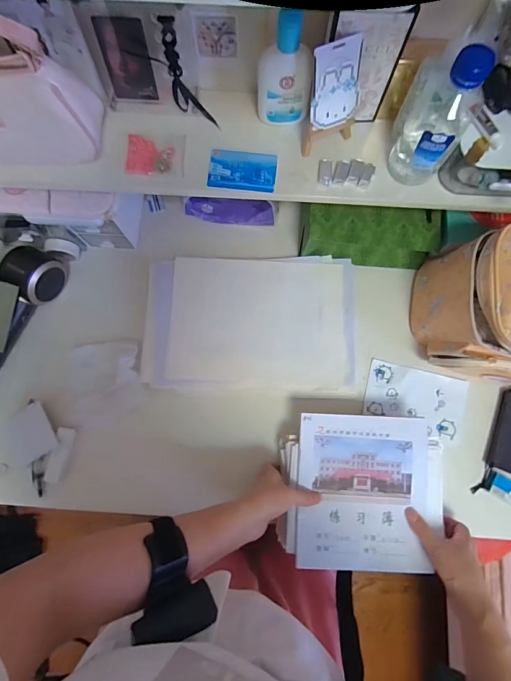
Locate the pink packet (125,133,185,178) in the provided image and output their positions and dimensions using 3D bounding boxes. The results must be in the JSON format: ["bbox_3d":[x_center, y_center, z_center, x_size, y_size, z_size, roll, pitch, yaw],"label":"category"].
[{"bbox_3d":[-0.128,-0.240,0.460,0.073,0.009,0.058,2,80,1],"label":"pink packet"}]

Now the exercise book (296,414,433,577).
[{"bbox_3d":[0.142,0.195,0.466,0.169,0.013,0.186,2,80,1],"label":"exercise book"}]

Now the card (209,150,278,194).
[{"bbox_3d":[-0.016,-0.218,0.458,0.085,0.004,0.054,6,80,2],"label":"card"}]

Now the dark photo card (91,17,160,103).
[{"bbox_3d":[-0.150,-0.326,0.422,0.059,0.090,0.007,9,64,4],"label":"dark photo card"}]

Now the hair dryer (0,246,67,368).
[{"bbox_3d":[-0.390,-0.006,0.527,0.066,0.070,0.293,27,81,5],"label":"hair dryer"}]

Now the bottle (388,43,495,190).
[{"bbox_3d":[0.196,-0.246,0.392,0.077,0.150,0.071,26,81,5],"label":"bottle"}]

